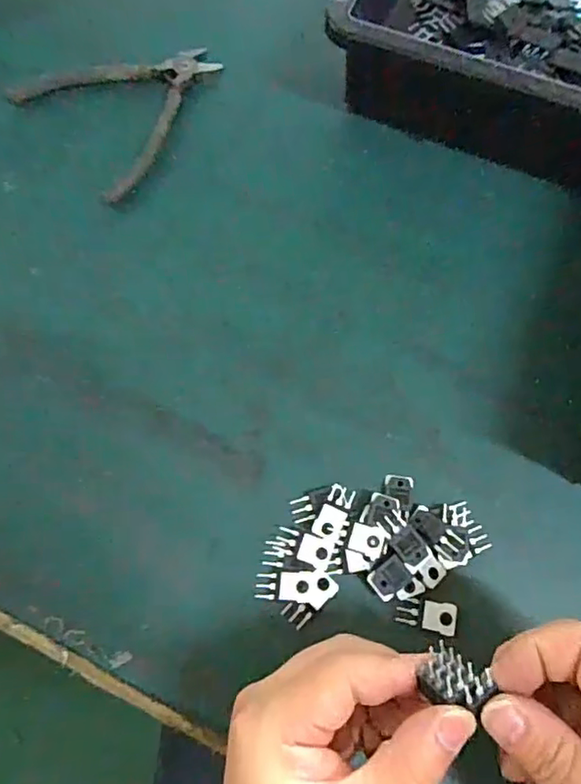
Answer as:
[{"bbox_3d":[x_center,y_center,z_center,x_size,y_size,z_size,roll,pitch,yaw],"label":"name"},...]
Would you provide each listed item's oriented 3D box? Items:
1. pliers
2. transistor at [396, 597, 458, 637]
[{"bbox_3d":[-0.114,-0.214,0.406,0.131,0.013,0.126,-41,76,-13],"label":"pliers"},{"bbox_3d":[0.071,0.117,0.294,0.031,0.004,0.015,9,71,3],"label":"transistor"}]

